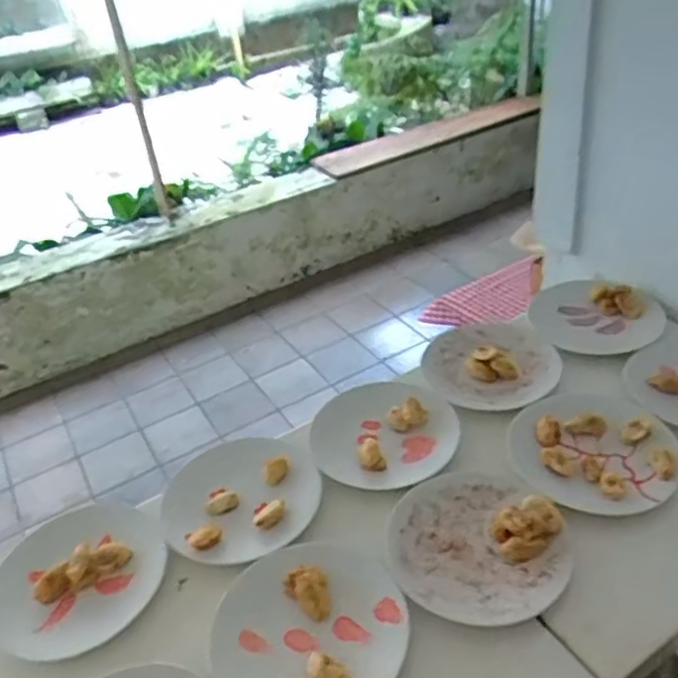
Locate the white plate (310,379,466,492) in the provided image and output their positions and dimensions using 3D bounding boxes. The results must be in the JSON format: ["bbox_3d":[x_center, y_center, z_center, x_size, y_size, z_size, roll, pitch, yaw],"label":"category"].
[{"bbox_3d":[0.061,0.126,0.909,0.195,0.040,0.174,-5,36,2],"label":"white plate"}]

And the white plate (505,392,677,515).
[{"bbox_3d":[0.320,0.136,0.827,0.192,0.023,0.192,-4,36,3],"label":"white plate"}]

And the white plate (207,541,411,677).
[{"bbox_3d":[-0.035,0.294,0.678,0.194,0.018,0.191,-4,36,3],"label":"white plate"}]

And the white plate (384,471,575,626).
[{"bbox_3d":[0.156,0.220,0.738,0.192,0.029,0.195,-4,36,3],"label":"white plate"}]

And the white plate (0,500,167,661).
[{"bbox_3d":[-0.302,0.268,0.761,0.184,0.029,0.194,-4,36,3],"label":"white plate"}]

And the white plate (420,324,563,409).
[{"bbox_3d":[0.227,0.036,0.989,0.195,0.032,0.187,-4,36,3],"label":"white plate"}]

